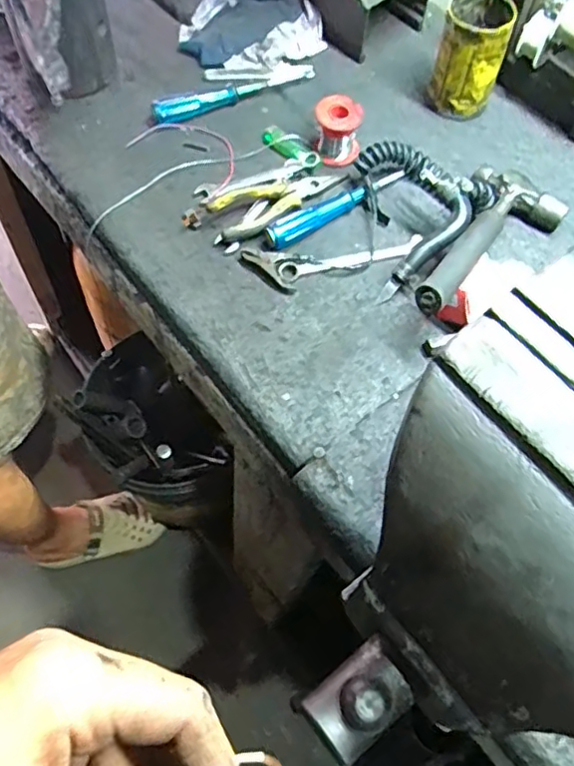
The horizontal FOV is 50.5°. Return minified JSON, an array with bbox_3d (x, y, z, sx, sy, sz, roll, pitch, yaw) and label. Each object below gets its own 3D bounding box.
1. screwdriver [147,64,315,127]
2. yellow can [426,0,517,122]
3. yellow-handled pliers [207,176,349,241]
[{"bbox_3d":[-0.065,-0.349,0.734,0.208,0.020,0.026,-23,66,-15],"label":"screwdriver"},{"bbox_3d":[0.213,-0.378,0.709,0.073,0.115,0.079,2,62,-3],"label":"yellow can"},{"bbox_3d":[-0.004,-0.200,0.654,0.153,0.022,0.049,-26,67,-16],"label":"yellow-handled pliers"}]

